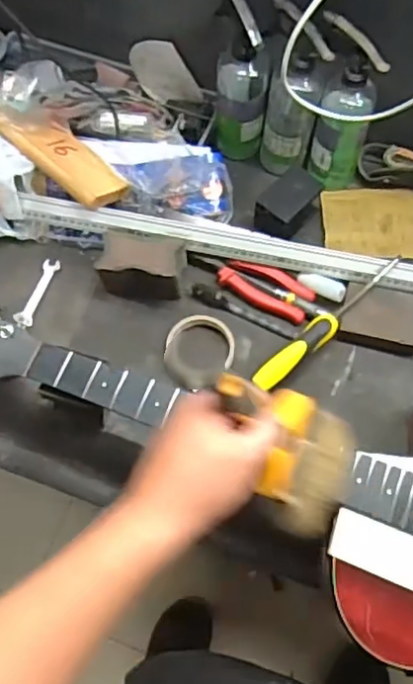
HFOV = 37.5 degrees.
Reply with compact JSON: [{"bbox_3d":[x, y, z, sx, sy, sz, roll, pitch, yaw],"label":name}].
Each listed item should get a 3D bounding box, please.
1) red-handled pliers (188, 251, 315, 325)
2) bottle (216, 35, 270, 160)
[{"bbox_3d":[0.060,-0.085,0.795,0.165,0.019,0.061,26,70,12],"label":"red-handled pliers"},{"bbox_3d":[0.047,-0.329,0.812,0.066,0.178,0.065,5,67,3],"label":"bottle"}]

